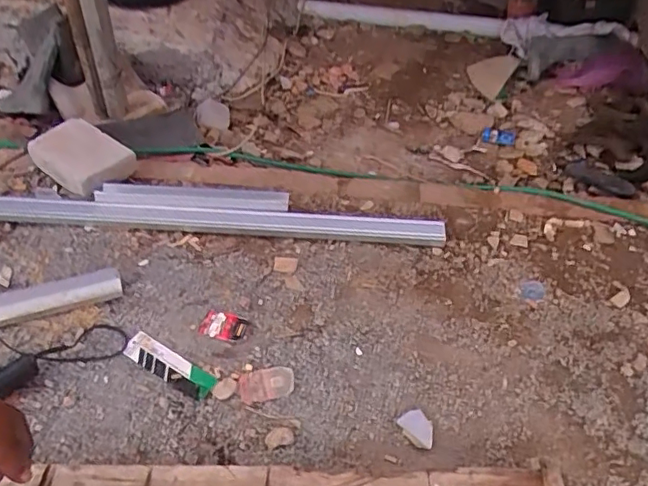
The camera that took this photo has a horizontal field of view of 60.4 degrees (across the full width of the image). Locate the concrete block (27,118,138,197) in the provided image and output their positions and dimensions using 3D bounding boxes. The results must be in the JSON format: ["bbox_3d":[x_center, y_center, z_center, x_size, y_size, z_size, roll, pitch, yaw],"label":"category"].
[{"bbox_3d":[-0.695,-0.253,1.583,0.272,0.081,0.178,27,53,19],"label":"concrete block"}]

